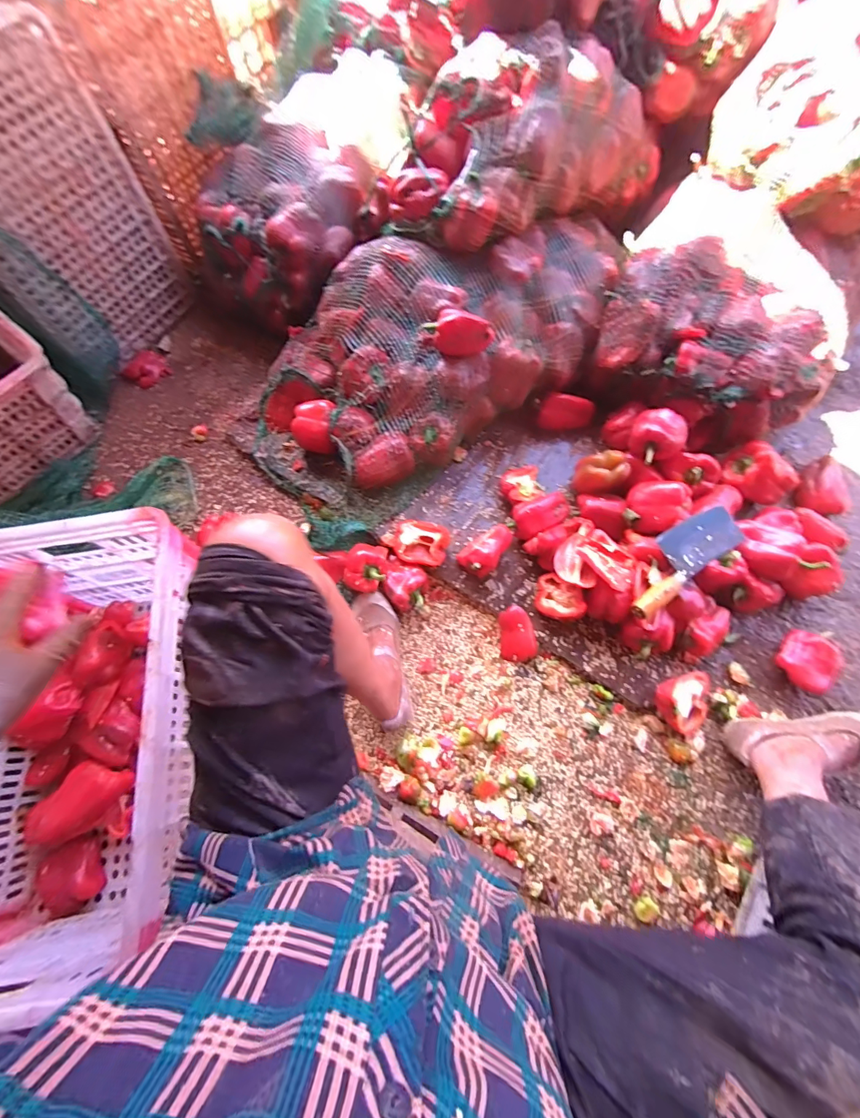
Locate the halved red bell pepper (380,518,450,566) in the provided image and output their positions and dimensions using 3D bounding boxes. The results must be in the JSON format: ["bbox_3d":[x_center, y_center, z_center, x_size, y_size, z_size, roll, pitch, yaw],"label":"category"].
[{"bbox_3d":[-0.030,-0.032,0.822,0.131,0.041,0.078,15,70,8],"label":"halved red bell pepper"}]

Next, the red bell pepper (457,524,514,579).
[{"bbox_3d":[0.103,-0.021,0.804,0.076,0.074,0.106,35,74,14],"label":"red bell pepper"}]

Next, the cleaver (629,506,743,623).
[{"bbox_3d":[0.421,-0.004,0.727,0.263,0.038,0.086,-35,71,-11],"label":"cleaver"}]

